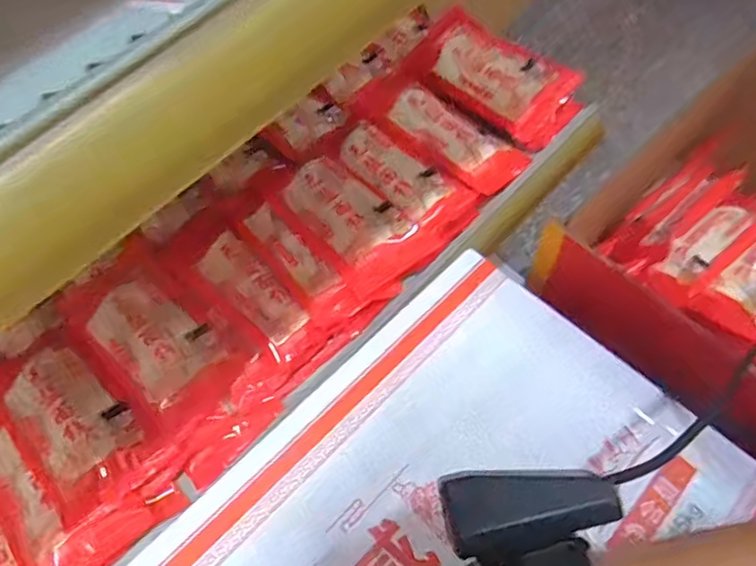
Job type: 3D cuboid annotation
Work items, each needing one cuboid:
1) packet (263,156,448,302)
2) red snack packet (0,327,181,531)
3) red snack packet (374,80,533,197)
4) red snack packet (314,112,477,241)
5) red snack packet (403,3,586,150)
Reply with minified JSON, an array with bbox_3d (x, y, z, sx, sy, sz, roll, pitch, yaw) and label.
[{"bbox_3d":[-0.029,-0.060,0.487,0.079,0.014,0.151,-40,68,-17],"label":"packet"},{"bbox_3d":[-0.219,0.095,0.413,0.072,0.017,0.142,-41,68,-17],"label":"red snack packet"},{"bbox_3d":[0.064,-0.138,0.542,0.146,0.023,0.074,38,70,20],"label":"red snack packet"},{"bbox_3d":[0.013,-0.100,0.522,0.058,0.019,0.170,-40,67,-17],"label":"red snack packet"},{"bbox_3d":[0.111,-0.207,0.575,0.174,0.032,0.082,36,69,19],"label":"red snack packet"}]

